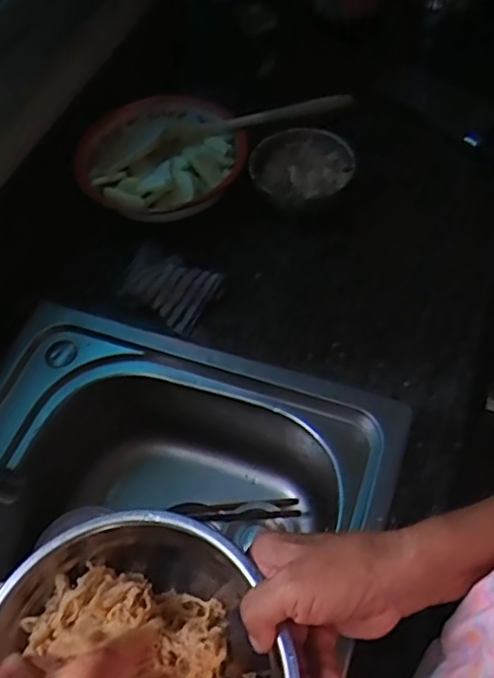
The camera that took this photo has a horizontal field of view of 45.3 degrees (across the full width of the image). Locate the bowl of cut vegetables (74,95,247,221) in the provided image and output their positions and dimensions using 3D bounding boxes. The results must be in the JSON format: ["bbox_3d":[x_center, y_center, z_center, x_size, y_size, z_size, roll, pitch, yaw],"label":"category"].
[{"bbox_3d":[-0.107,-0.231,0.734,0.200,0.070,0.201,-2,57,3],"label":"bowl of cut vegetables"}]

